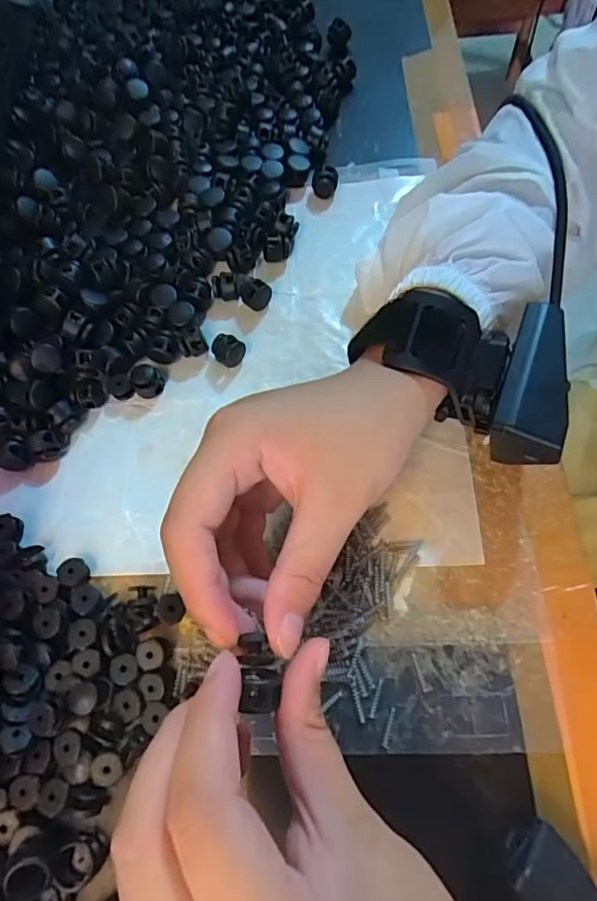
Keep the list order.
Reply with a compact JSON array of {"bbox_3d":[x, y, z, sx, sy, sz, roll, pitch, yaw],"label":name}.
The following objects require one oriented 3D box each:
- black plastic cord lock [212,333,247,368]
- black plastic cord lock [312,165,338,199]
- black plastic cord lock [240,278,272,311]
[{"bbox_3d":[-0.040,-0.058,0.292,0.015,0.014,0.017,-42,70,-13],"label":"black plastic cord lock"},{"bbox_3d":[0.018,-0.178,0.337,0.016,0.015,0.016,0,67,4],"label":"black plastic cord lock"},{"bbox_3d":[-0.026,-0.092,0.304,0.017,0.015,0.014,14,68,10],"label":"black plastic cord lock"}]

